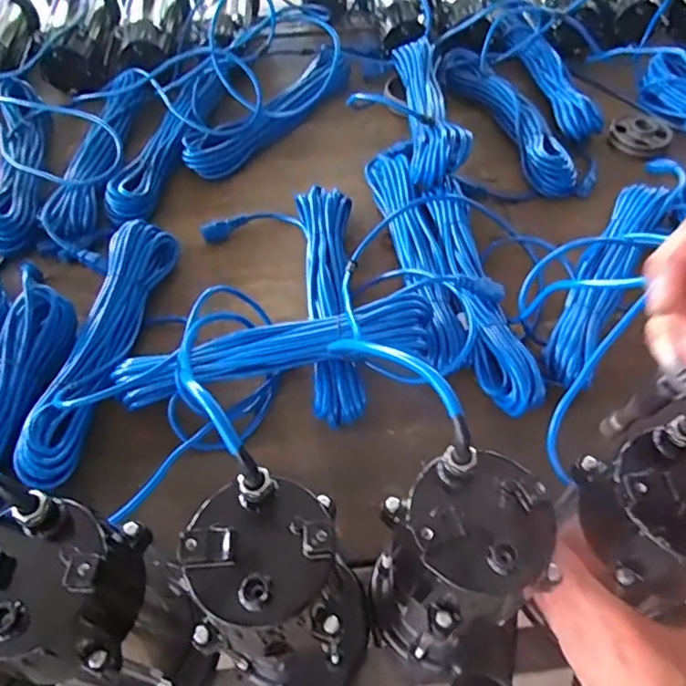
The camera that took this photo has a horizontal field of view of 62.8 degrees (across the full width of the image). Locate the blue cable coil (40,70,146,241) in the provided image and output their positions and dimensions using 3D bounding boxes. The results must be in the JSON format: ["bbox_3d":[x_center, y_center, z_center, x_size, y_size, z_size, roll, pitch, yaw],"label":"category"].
[{"bbox_3d":[-0.354,-0.290,0.829,0.086,0.037,0.357,4,55,3],"label":"blue cable coil"}]

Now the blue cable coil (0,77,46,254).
[{"bbox_3d":[-0.478,-0.279,0.822,0.077,0.039,0.357,-12,56,-8],"label":"blue cable coil"}]

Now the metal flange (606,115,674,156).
[{"bbox_3d":[0.454,-0.320,0.861,0.086,0.026,0.077,24,59,16],"label":"metal flange"}]

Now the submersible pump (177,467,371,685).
[{"bbox_3d":[-0.035,0.199,0.374,0.101,0.218,0.150,0,55,1],"label":"submersible pump"}]

